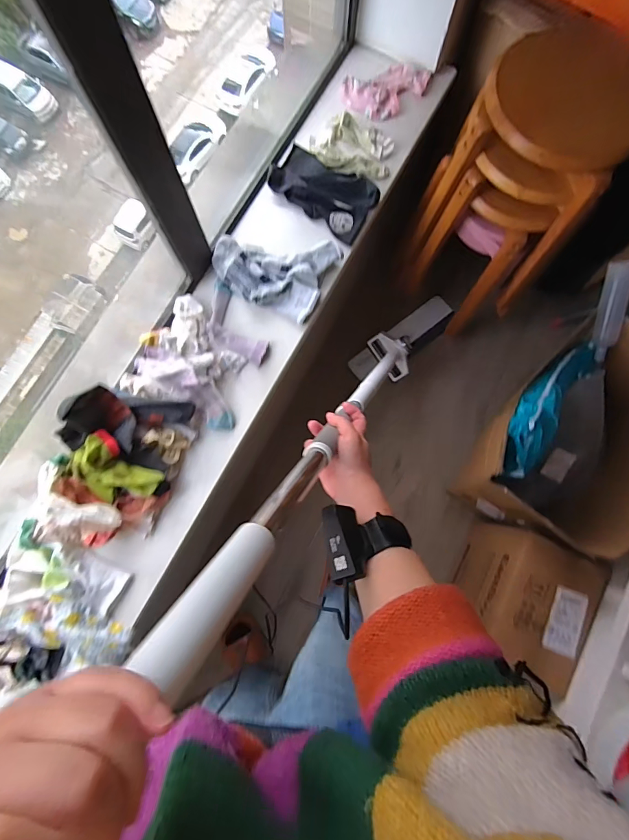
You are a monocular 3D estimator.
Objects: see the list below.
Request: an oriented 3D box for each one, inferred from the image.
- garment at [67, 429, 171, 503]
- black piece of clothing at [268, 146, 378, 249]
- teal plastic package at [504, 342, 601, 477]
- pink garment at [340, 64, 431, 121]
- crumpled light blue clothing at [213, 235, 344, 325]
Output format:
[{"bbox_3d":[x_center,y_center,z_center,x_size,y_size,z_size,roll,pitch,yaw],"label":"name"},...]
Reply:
[{"bbox_3d":[-0.335,0.098,0.668,0.145,0.070,0.103,40,83,6],"label":"garment"},{"bbox_3d":[0.020,-0.490,0.844,0.227,0.024,0.128,36,83,5],"label":"black piece of clothing"},{"bbox_3d":[0.532,-0.044,0.893,0.123,0.123,0.382,36,83,5],"label":"teal plastic package"},{"bbox_3d":[0.163,-0.735,0.890,0.196,0.022,0.110,-22,82,-3],"label":"pink garment"},{"bbox_3d":[-0.084,-0.308,0.803,0.235,0.032,0.165,21,82,3],"label":"crumpled light blue clothing"}]

